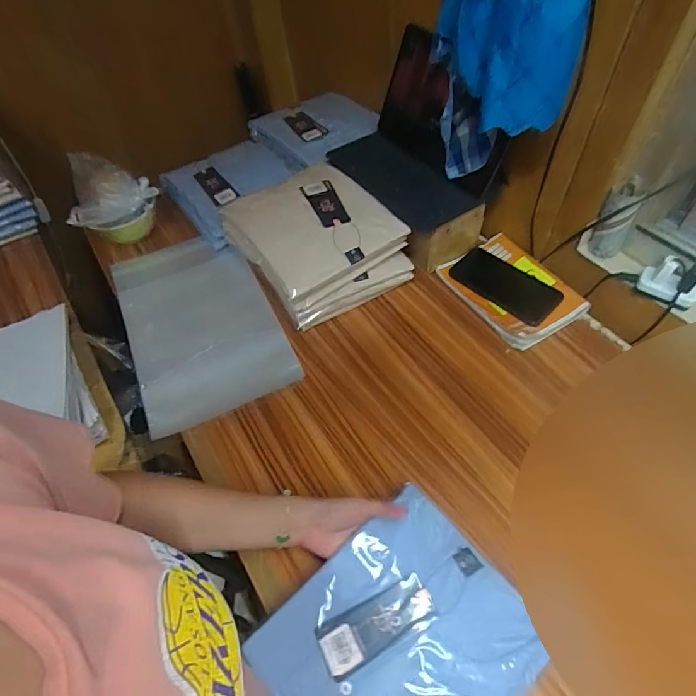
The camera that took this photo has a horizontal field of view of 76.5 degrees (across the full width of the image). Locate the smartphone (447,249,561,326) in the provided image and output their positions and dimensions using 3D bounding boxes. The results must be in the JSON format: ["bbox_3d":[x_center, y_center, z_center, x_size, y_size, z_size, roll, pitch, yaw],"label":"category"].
[{"bbox_3d":[0.255,-0.104,0.723,0.173,0.013,0.088,36,64,26],"label":"smartphone"}]

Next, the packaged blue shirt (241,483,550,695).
[{"bbox_3d":[0.051,0.296,0.441,0.244,0.019,0.205,-36,60,-20],"label":"packaged blue shirt"}]

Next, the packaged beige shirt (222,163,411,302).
[{"bbox_3d":[-0.065,-0.198,0.714,0.211,0.061,0.250,-30,58,-17],"label":"packaged beige shirt"}]

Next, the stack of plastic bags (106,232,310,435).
[{"bbox_3d":[-0.254,-0.056,0.737,0.227,0.022,0.386,-24,56,-13],"label":"stack of plastic bags"}]

